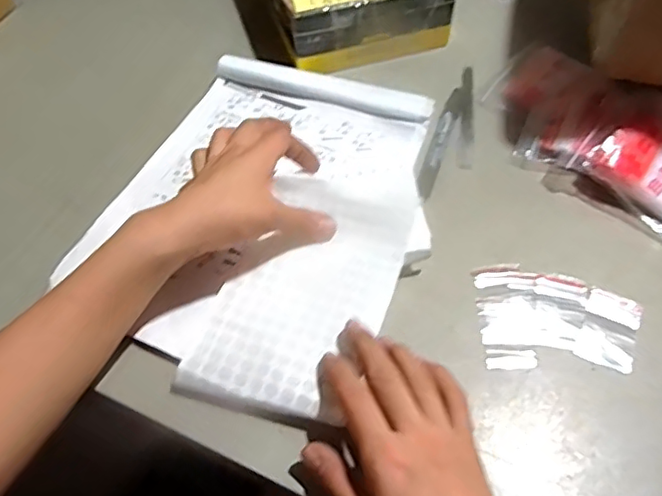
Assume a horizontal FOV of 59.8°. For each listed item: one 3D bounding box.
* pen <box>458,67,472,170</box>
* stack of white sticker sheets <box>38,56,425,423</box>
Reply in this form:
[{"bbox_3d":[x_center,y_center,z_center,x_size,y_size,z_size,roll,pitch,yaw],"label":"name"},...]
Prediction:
[{"bbox_3d":[0.132,-0.131,0.568,0.013,0.007,0.139,5,59,5],"label":"pen"},{"bbox_3d":[-0.048,-0.040,0.486,0.253,0.033,0.325,21,58,20],"label":"stack of white sticker sheets"}]

